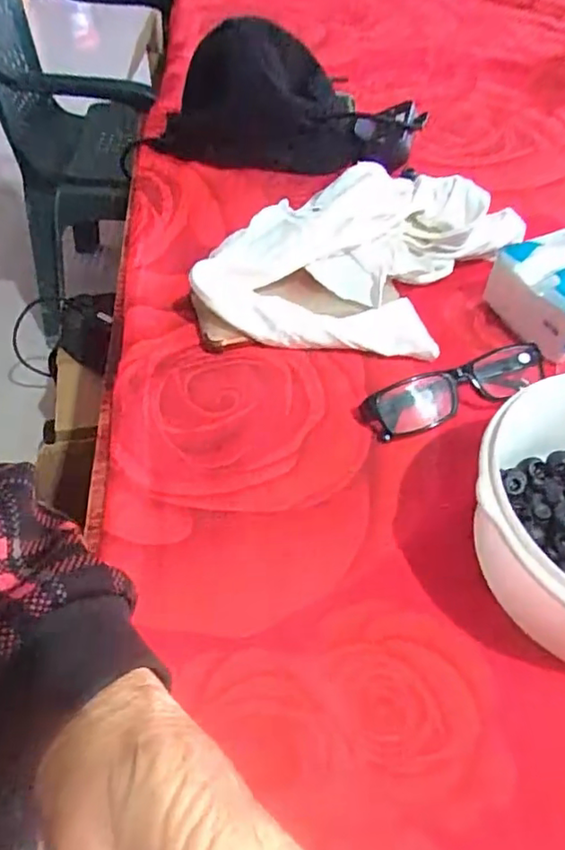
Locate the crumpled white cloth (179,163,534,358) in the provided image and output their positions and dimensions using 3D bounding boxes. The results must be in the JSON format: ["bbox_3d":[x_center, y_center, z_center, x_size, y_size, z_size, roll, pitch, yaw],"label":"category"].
[{"bbox_3d":[0.069,-0.137,0.491,0.253,0.066,0.176,7,48,4],"label":"crumpled white cloth"}]

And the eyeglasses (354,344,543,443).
[{"bbox_3d":[0.119,-0.022,0.416,0.127,0.035,0.030,-14,50,-15],"label":"eyeglasses"}]

